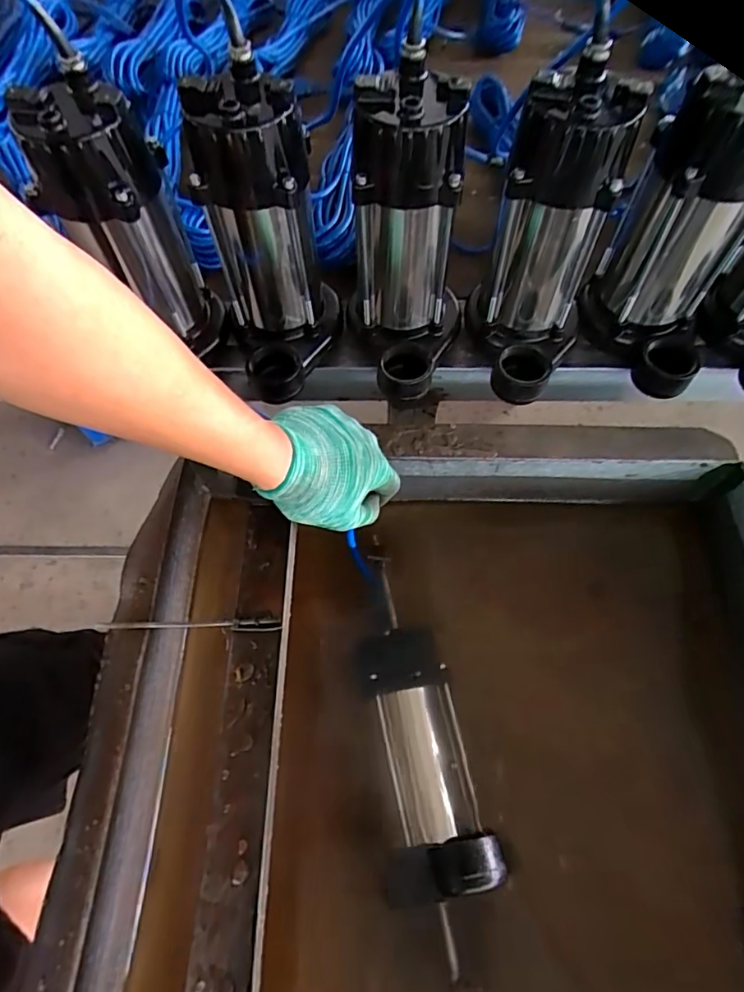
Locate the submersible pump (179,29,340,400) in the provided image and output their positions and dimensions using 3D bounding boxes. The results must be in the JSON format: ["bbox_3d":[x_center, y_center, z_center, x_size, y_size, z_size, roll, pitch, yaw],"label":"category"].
[{"bbox_3d":[-0.099,-0.220,0.474,0.095,0.226,0.151,22,64,12],"label":"submersible pump"}]

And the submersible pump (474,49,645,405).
[{"bbox_3d":[0.150,-0.214,0.473,0.101,0.239,0.146,19,63,10],"label":"submersible pump"}]

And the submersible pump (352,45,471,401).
[{"bbox_3d":[0.033,-0.220,0.478,0.108,0.234,0.163,5,62,3],"label":"submersible pump"}]

